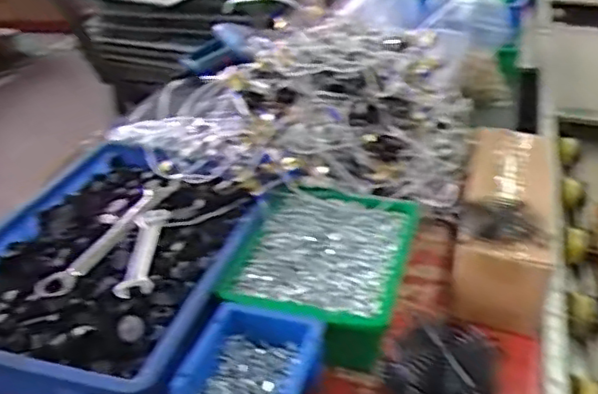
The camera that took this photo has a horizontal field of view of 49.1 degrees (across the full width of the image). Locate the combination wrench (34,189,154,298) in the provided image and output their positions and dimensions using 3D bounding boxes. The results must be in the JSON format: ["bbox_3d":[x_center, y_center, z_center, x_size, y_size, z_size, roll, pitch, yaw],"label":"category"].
[{"bbox_3d":[-0.224,0.050,0.760,0.035,0.019,0.216,10,33,18],"label":"combination wrench"}]

